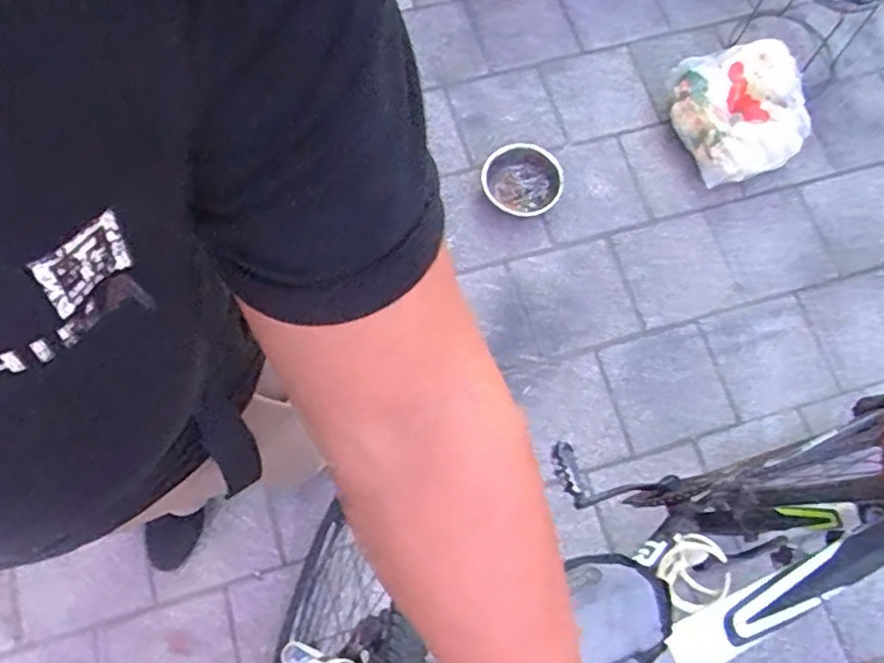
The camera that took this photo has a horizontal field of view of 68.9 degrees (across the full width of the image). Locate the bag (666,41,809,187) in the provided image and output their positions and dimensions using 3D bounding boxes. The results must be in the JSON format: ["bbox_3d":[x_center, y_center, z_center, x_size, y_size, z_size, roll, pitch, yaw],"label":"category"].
[{"bbox_3d":[0.662,-0.502,1.471,0.332,0.232,0.232,40,75,10],"label":"bag"}]

